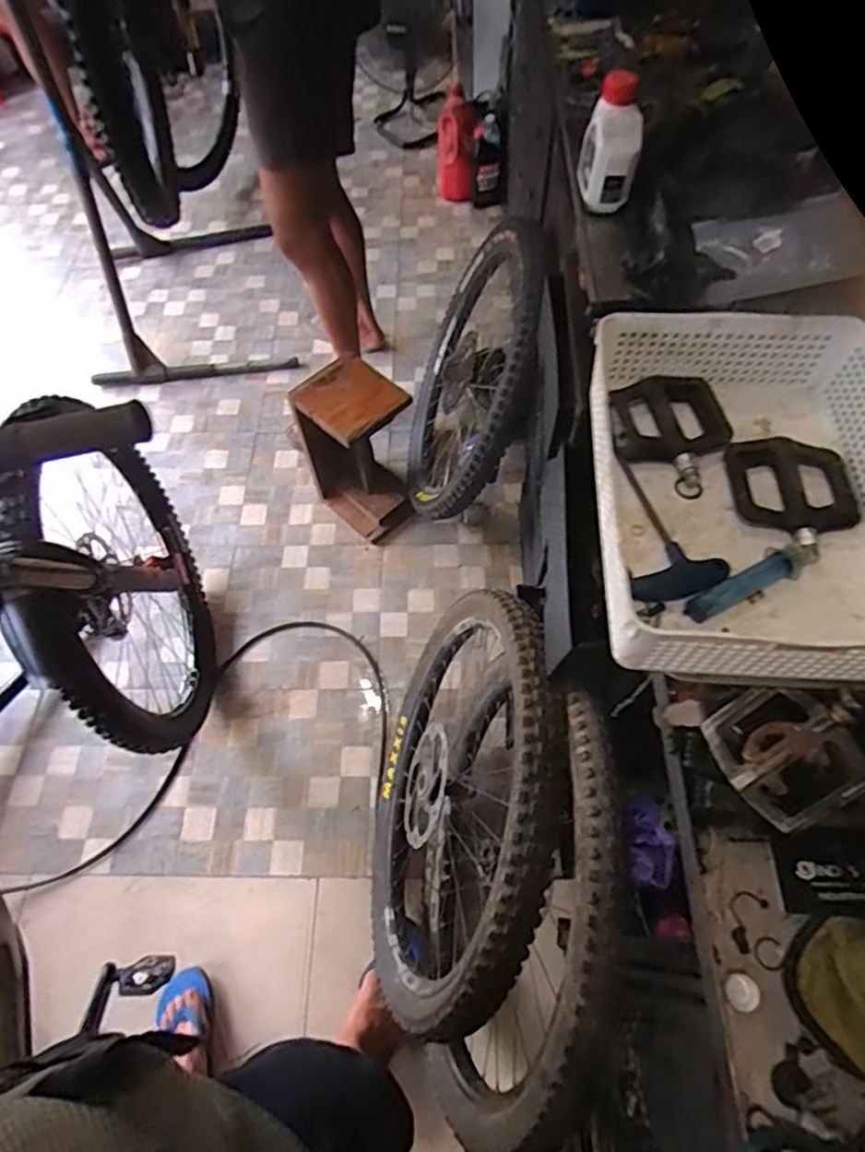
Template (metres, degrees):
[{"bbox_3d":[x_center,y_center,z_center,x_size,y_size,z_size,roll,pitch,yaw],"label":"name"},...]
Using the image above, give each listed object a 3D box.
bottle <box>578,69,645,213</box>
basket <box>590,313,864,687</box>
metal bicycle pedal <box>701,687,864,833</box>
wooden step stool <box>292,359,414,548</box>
[{"bbox_3d":[0.245,-0.597,0.869,0.072,0.132,0.096,-7,61,-1],"label":"bottle"},{"bbox_3d":[0.266,-0.076,0.533,0.238,0.087,0.322,2,61,4],"label":"basket"},{"bbox_3d":[0.281,0.134,0.491,0.106,0.027,0.098,-43,57,25],"label":"metal bicycle pedal"},{"bbox_3d":[-0.184,-0.308,1.553,0.214,0.391,0.257,-36,65,-16],"label":"wooden step stool"}]

